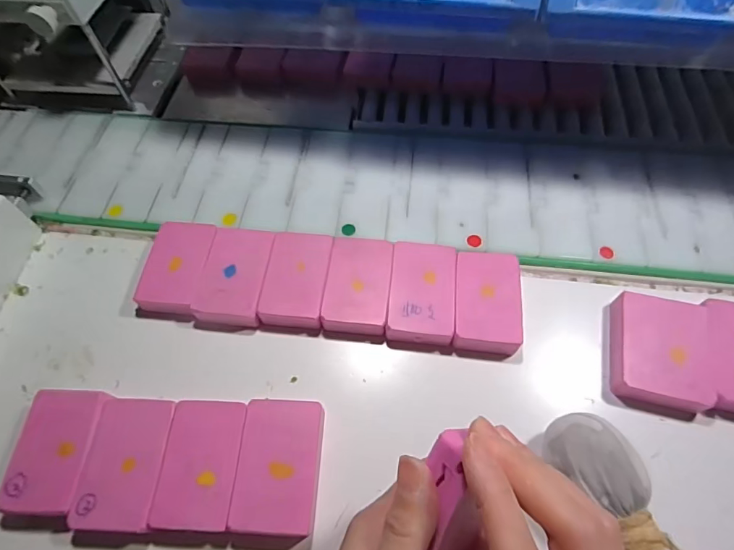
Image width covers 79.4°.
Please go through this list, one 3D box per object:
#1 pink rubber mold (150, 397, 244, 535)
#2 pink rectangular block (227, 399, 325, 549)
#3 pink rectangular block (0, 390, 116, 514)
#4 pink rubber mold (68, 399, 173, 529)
[{"bbox_3d":[-0.095,0.111,0.259,0.043,0.023,0.066,2,58,2],"label":"pink rubber mold"},{"bbox_3d":[-0.050,0.114,0.256,0.045,0.023,0.076,2,58,3],"label":"pink rectangular block"},{"bbox_3d":[-0.183,0.105,0.264,0.042,0.025,0.065,0,58,2],"label":"pink rectangular block"},{"bbox_3d":[-0.139,0.111,0.262,0.045,0.022,0.070,0,58,2],"label":"pink rubber mold"}]

